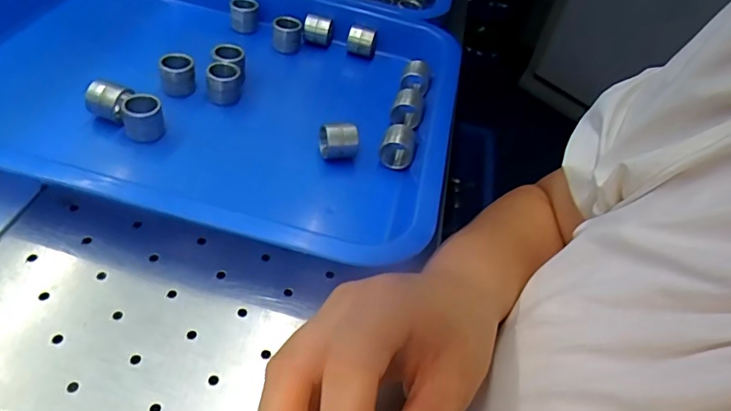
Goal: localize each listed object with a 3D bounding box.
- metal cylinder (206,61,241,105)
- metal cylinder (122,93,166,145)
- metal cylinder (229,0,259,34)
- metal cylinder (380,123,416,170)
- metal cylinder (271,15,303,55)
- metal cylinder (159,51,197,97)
[{"bbox_3d":[-0.110,-0.094,0.399,0.025,0.025,0.027,-5,48,-16],"label":"metal cylinder"},{"bbox_3d":[-0.153,-0.062,0.356,0.024,0.022,0.028,-13,50,-23],"label":"metal cylinder"},{"bbox_3d":[-0.113,-0.178,0.478,0.025,0.022,0.029,-1,47,-13],"label":"metal cylinder"},{"bbox_3d":[0.024,-0.043,0.376,0.024,0.029,0.020,13,45,0],"label":"metal cylinder"},{"bbox_3d":[-0.071,-0.154,0.464,0.026,0.025,0.025,8,45,-5],"label":"metal cylinder"},{"bbox_3d":[-0.146,-0.100,0.400,0.025,0.028,0.024,-8,49,-20],"label":"metal cylinder"}]

